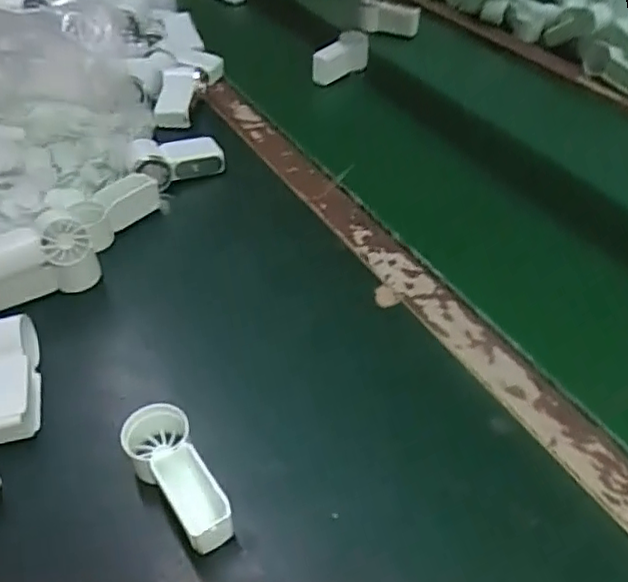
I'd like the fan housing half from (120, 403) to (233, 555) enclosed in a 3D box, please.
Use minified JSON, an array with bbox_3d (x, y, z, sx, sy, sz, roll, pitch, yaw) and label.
[{"bbox_3d":[-0.085,0.117,0.383,0.039,0.039,0.094,-21,48,-21],"label":"fan housing half"}]

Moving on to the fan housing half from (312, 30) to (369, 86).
[{"bbox_3d":[0.038,-0.327,0.872,0.100,0.059,0.024,-34,52,-30],"label":"fan housing half"}]

